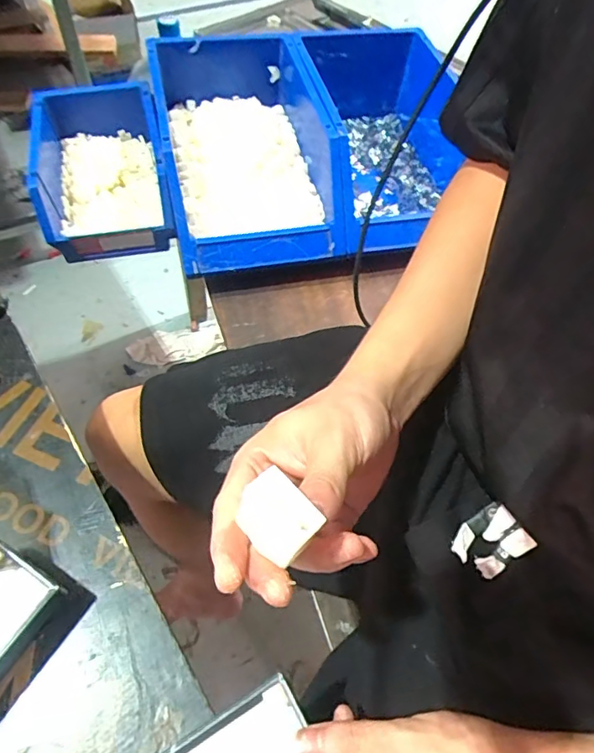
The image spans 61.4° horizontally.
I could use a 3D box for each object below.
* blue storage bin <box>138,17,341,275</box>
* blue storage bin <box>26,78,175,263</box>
[{"bbox_3d":[-0.067,-0.309,0.676,0.220,0.132,0.341,-10,58,-10],"label":"blue storage bin"},{"bbox_3d":[-0.251,-0.261,0.650,0.156,0.109,0.222,-10,59,-11],"label":"blue storage bin"}]

